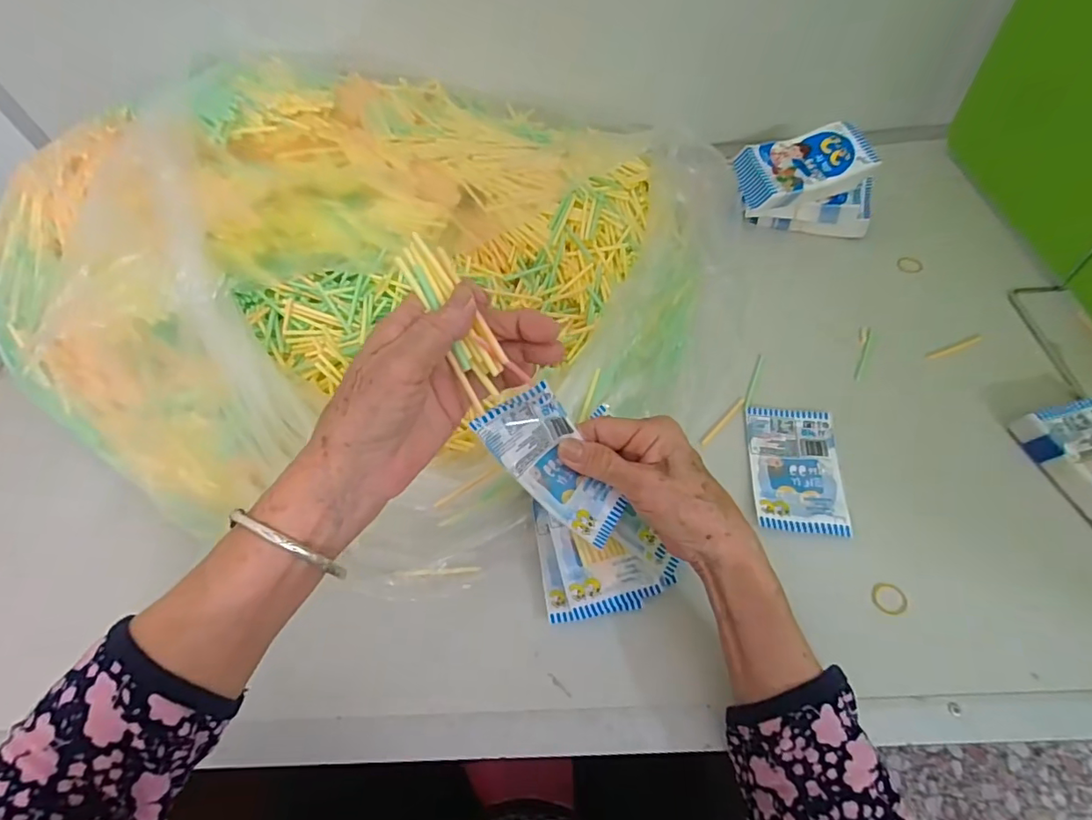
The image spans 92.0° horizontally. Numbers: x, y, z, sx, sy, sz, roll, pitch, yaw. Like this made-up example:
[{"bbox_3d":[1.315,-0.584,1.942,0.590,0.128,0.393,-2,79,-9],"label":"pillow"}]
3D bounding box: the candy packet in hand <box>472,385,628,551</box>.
[{"bbox_3d":[0.006,0.033,0.319,0.050,0.034,0.100,-41,96,-19],"label":"candy packet in hand"}]

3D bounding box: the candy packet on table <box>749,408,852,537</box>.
[{"bbox_3d":[0.196,0.044,0.413,0.066,0.010,0.108,3,58,7],"label":"candy packet on table"}]

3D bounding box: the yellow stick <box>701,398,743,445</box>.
[{"bbox_3d":[0.149,0.009,0.443,0.059,0.004,0.005,-41,64,-19],"label":"yellow stick"}]

